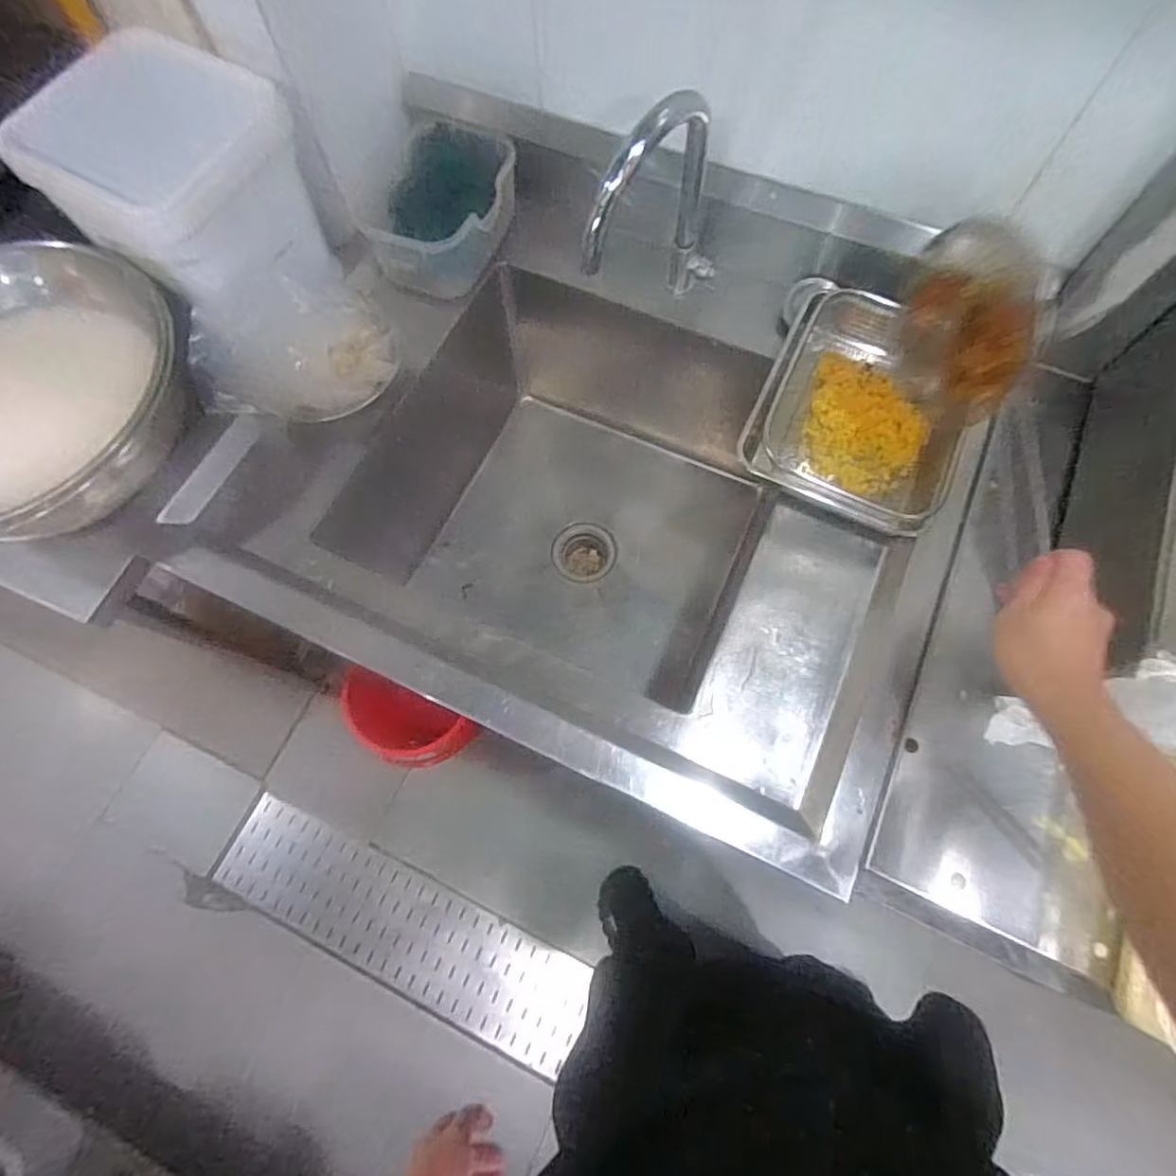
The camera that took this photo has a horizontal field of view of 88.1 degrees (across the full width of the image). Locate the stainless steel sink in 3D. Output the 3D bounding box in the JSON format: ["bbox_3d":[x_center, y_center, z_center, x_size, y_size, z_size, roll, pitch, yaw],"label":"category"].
[{"bbox_3d":[0.021,-0.075,0.886,0.852,0.408,0.621,30,73,11],"label":"stainless steel sink"}]

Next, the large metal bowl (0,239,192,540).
[{"bbox_3d":[-0.662,-0.222,0.714,0.386,0.113,0.351,0,70,1],"label":"large metal bowl"}]

